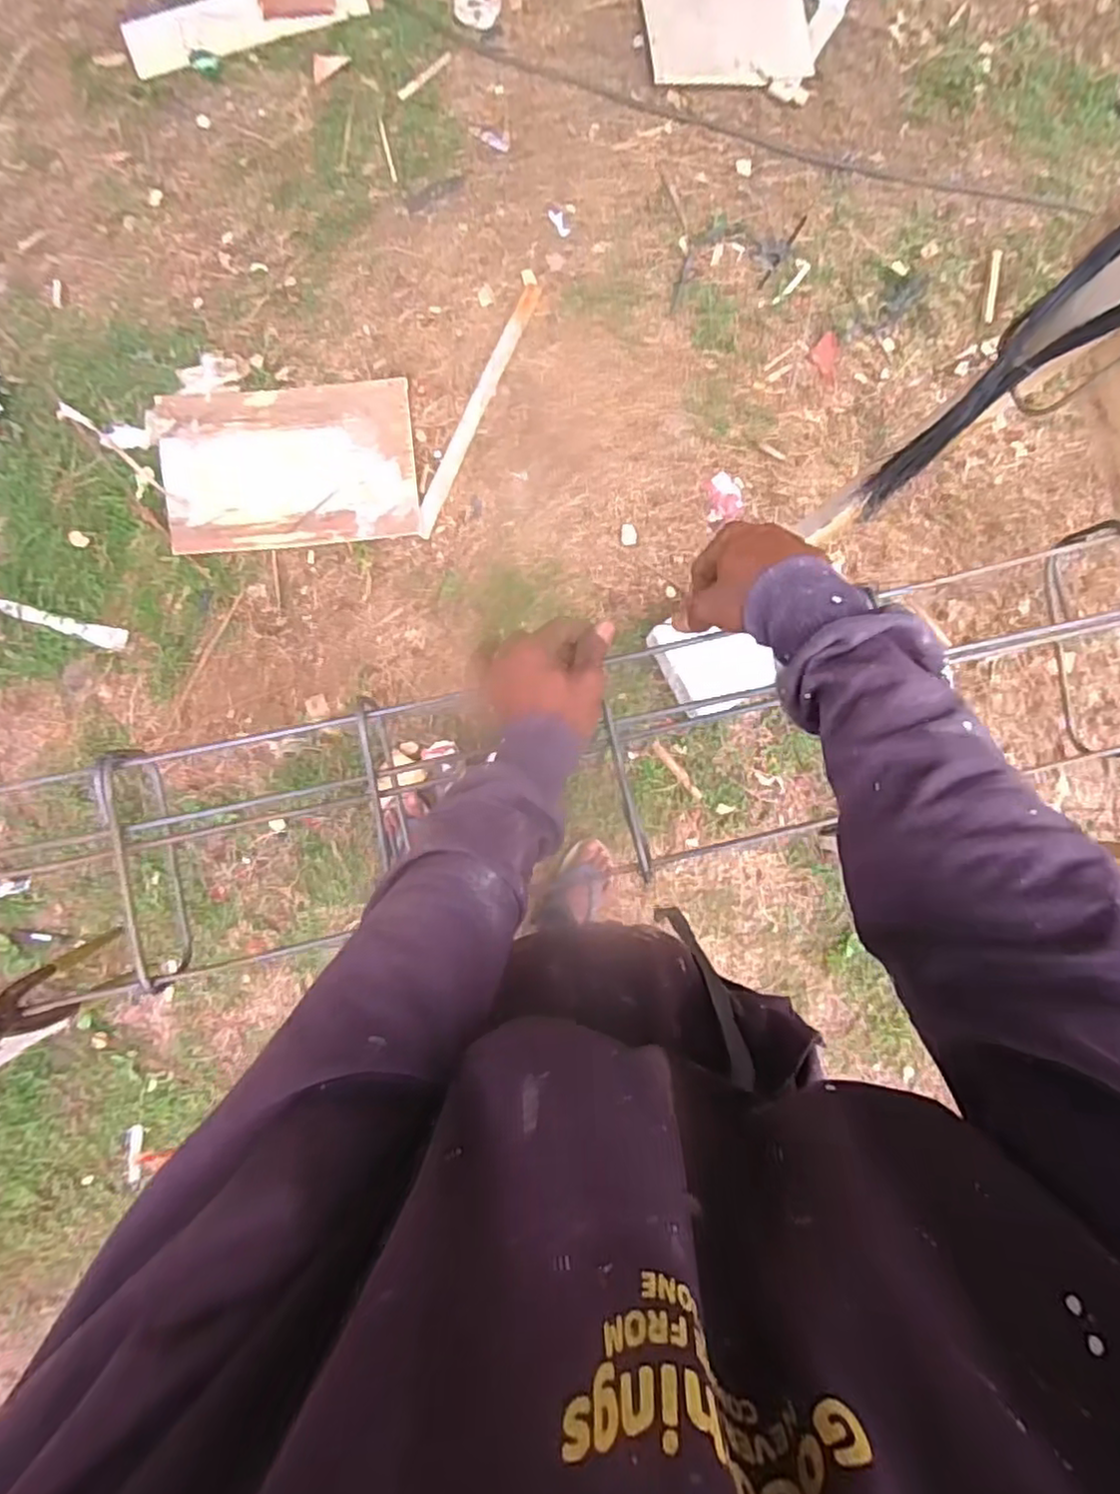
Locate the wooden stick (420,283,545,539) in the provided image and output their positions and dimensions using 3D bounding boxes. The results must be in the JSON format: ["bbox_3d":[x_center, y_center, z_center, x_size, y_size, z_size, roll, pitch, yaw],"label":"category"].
[{"bbox_3d":[-0.162,-0.667,1.357,0.037,0.025,0.534,24,85,-2],"label":"wooden stick"}]

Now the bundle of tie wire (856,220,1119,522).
[{"bbox_3d":[0.462,-0.385,0.669,0.050,0.430,0.087,-32,89,-29],"label":"bundle of tie wire"}]

